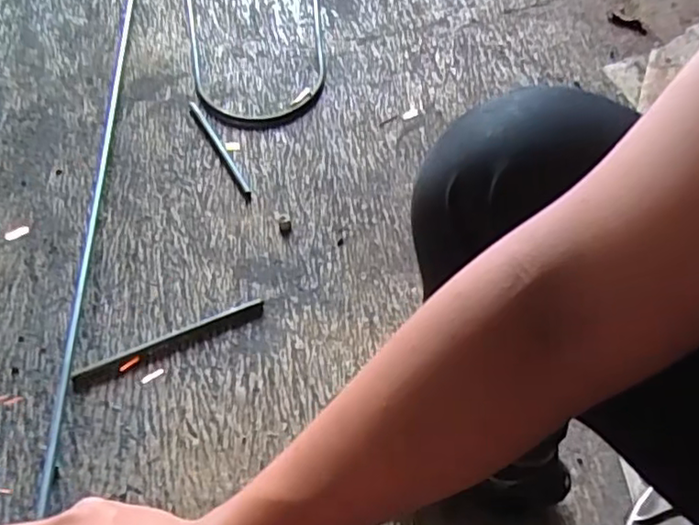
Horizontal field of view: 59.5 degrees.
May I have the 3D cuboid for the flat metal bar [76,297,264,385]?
[{"bbox_3d":[-0.229,0.100,0.787,0.246,0.009,0.022,-21,55,-14],"label":"flat metal bar"}]

